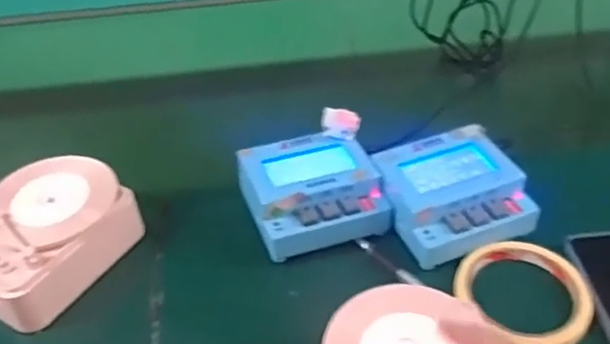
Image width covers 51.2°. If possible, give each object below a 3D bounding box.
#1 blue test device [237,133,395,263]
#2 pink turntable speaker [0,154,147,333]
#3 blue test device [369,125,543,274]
[{"bbox_3d":[0.005,0.019,0.532,0.108,0.055,0.096,-15,42,-11],"label":"blue test device"},{"bbox_3d":[-0.207,0.052,0.505,0.108,0.056,0.130,19,46,25],"label":"pink turntable speaker"},{"bbox_3d":[0.119,0.020,0.520,0.102,0.050,0.097,-16,42,-12],"label":"blue test device"}]

